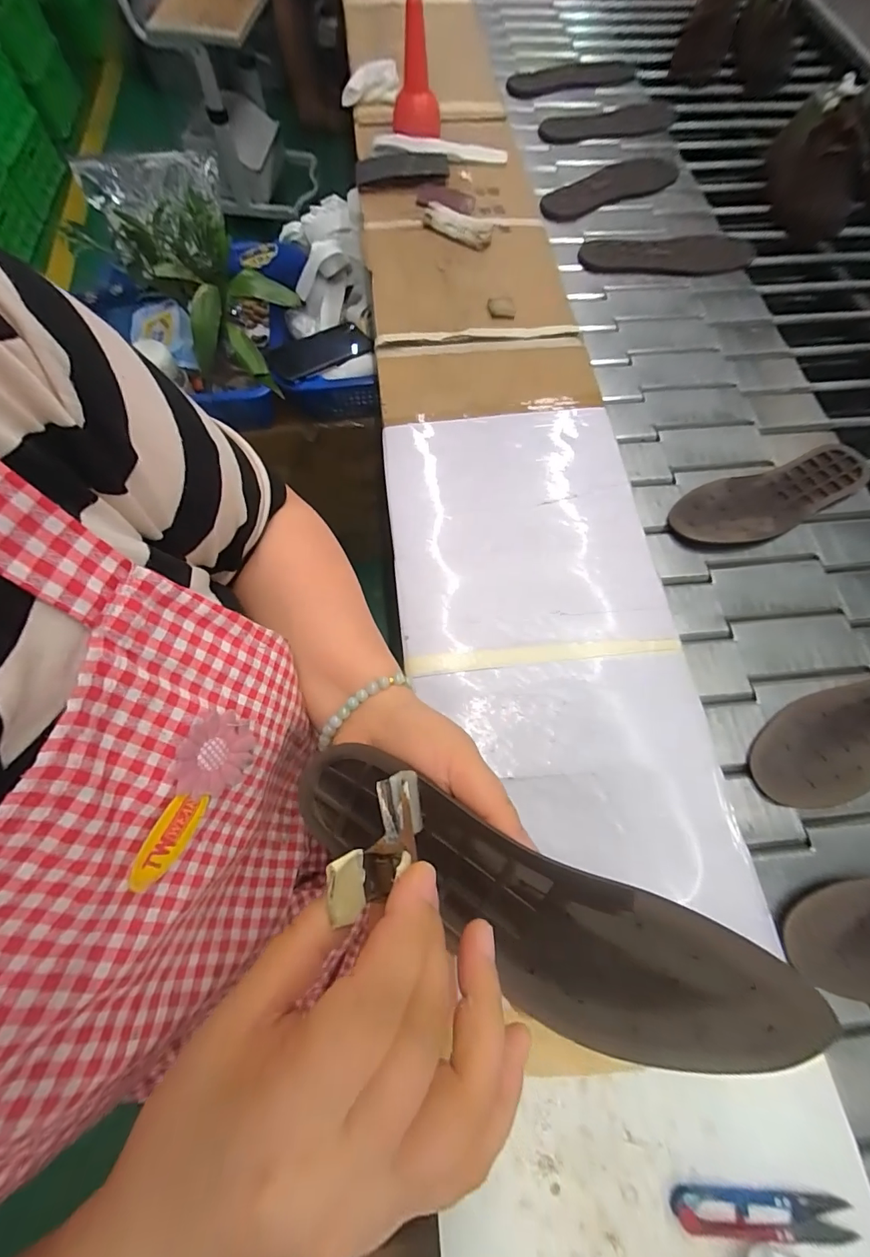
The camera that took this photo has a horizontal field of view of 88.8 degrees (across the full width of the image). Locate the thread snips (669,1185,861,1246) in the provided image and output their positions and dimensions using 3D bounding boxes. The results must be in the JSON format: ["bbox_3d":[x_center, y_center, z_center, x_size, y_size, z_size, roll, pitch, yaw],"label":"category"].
[{"bbox_3d":[0.189,0.337,0.255,0.102,0.007,0.019,5,71,-1],"label":"thread snips"}]

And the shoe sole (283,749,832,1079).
[{"bbox_3d":[0.042,0.132,0.221,0.250,0.028,0.080,24,103,15],"label":"shoe sole"}]

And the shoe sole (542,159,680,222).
[{"bbox_3d":[0.273,-0.721,0.726,0.244,0.014,0.103,-25,72,-10],"label":"shoe sole"}]

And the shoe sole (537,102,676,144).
[{"bbox_3d":[0.314,-0.912,0.802,0.261,0.013,0.114,-16,70,-7],"label":"shoe sole"}]

